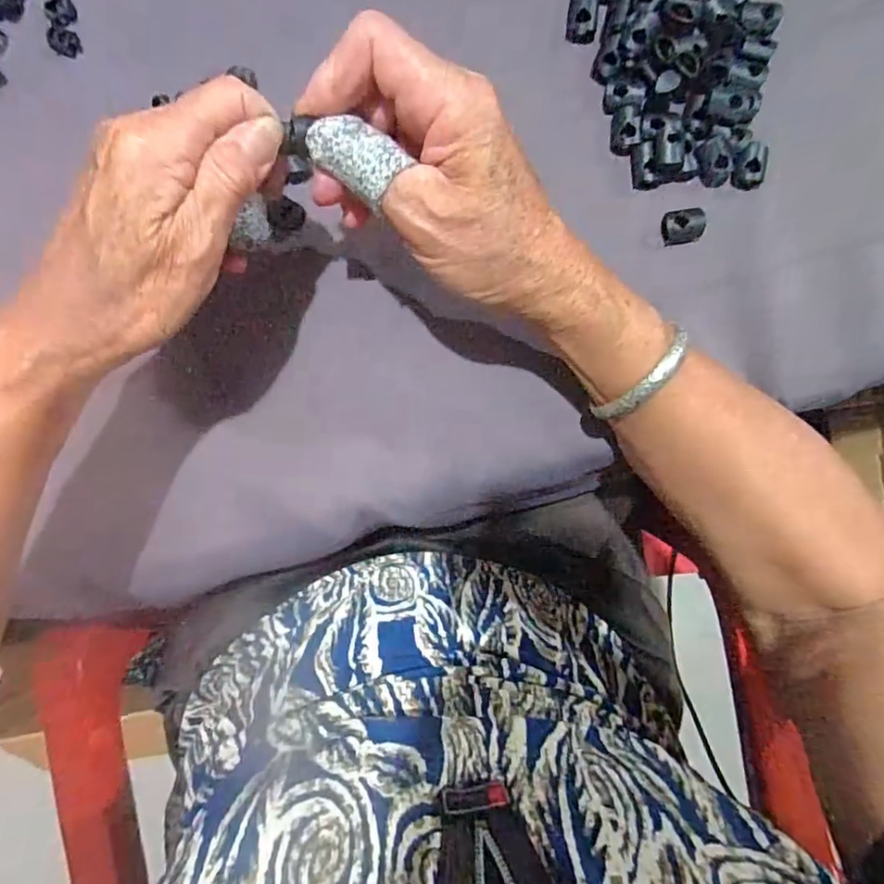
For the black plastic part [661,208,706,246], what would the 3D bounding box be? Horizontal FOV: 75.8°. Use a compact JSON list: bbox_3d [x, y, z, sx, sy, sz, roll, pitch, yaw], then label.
[{"bbox_3d":[0.125,-0.113,0.299,0.021,0.012,0.016,-6,90,4],"label":"black plastic part"}]

